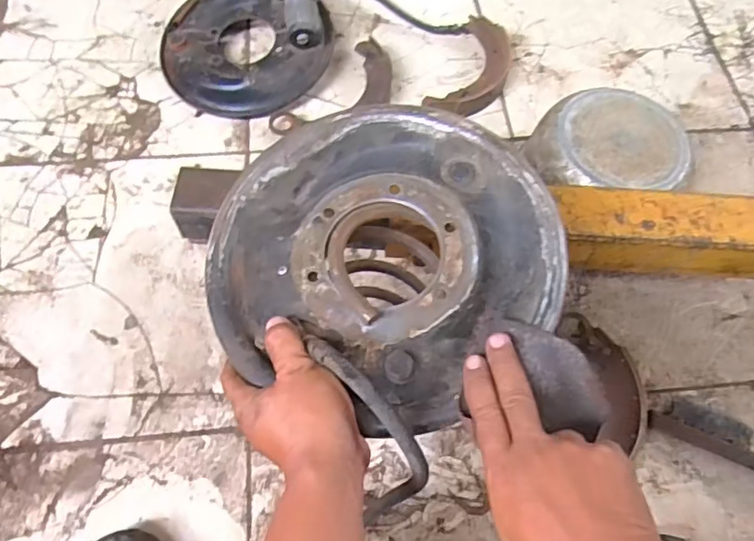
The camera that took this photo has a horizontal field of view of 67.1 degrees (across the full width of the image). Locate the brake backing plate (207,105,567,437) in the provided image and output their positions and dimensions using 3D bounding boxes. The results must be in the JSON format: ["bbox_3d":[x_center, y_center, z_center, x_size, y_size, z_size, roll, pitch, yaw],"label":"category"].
[{"bbox_3d":[0.000,-0.020,0.432,0.251,0.062,0.256,1,66,-2],"label":"brake backing plate"}]

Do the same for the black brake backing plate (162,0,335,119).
[{"bbox_3d":[-0.205,-0.373,0.895,0.260,0.082,0.260,1,66,-2],"label":"black brake backing plate"}]

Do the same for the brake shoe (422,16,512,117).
[{"bbox_3d":[0.156,-0.319,0.911,0.102,0.036,0.214,26,68,9],"label":"brake shoe"}]

